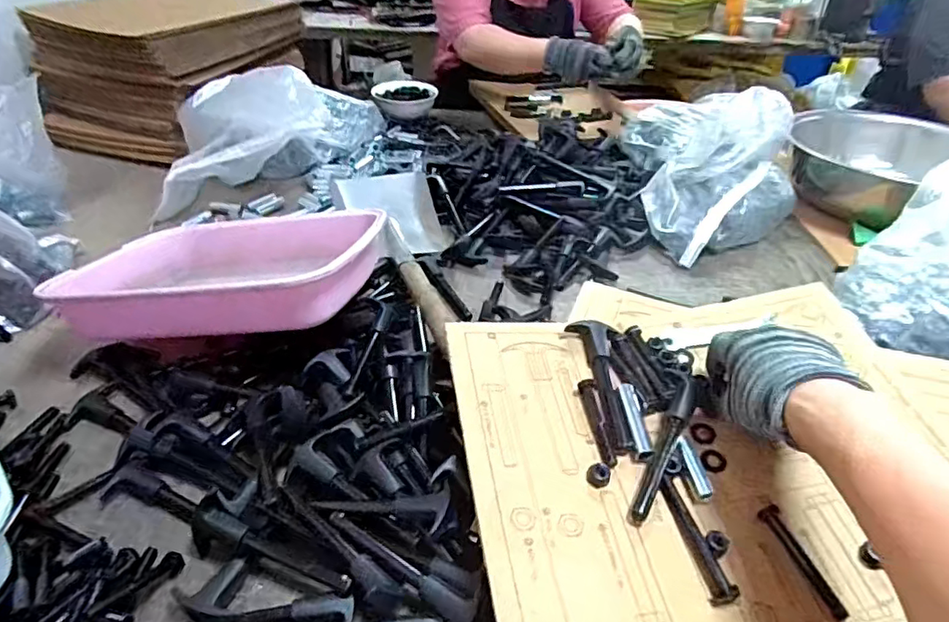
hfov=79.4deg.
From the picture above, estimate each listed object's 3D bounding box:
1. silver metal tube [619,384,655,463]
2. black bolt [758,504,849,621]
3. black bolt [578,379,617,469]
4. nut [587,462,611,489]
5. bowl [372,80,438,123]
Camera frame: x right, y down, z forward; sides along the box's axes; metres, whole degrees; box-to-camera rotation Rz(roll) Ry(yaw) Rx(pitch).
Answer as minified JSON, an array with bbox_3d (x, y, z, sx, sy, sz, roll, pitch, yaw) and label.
[{"bbox_3d":[0.130,0.089,0.460,0.014,0.013,0.068,1,38,-4],"label":"silver metal tube"},{"bbox_3d":[0.222,0.165,0.383,0.015,0.017,0.075,-12,41,-20],"label":"black bolt"},{"bbox_3d":[0.099,0.089,0.461,0.013,0.012,0.079,-2,39,-8],"label":"black bolt"},{"bbox_3d":[0.091,0.120,0.417,0.016,0.012,0.014,19,41,18],"label":"nut"},{"bbox_3d":[-0.152,-0.462,1.255,0.134,0.052,0.137,3,38,-2],"label":"bowl"}]

